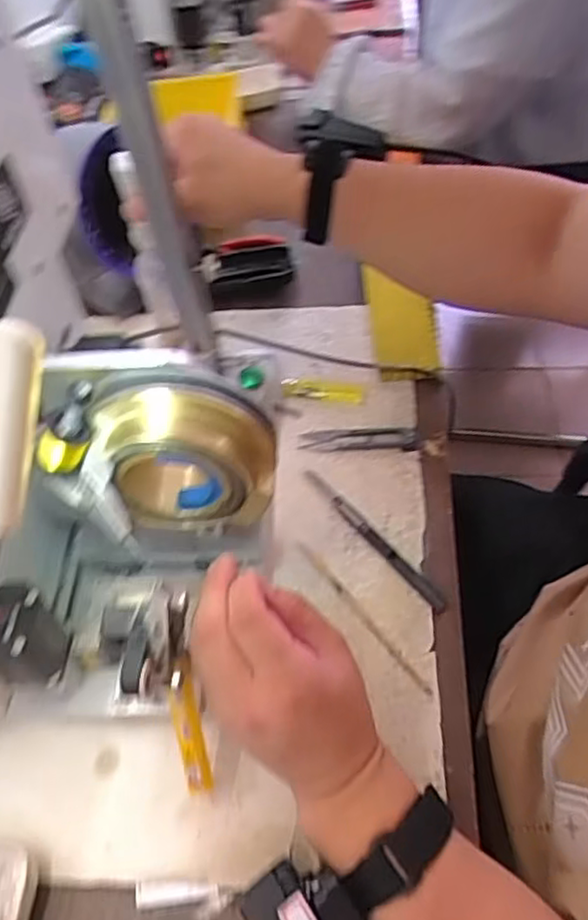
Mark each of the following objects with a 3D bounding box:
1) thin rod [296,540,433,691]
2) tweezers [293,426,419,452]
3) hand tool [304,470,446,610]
[{"bbox_3d":[0.049,0.116,0.503,0.008,0.004,0.152,-32,57,-17],"label":"thin rod"},{"bbox_3d":[0.059,-0.019,0.601,0.102,0.004,0.024,0,54,6],"label":"tweezers"},{"bbox_3d":[0.062,0.061,0.540,0.012,0.005,0.162,-34,58,-18],"label":"hand tool"}]

